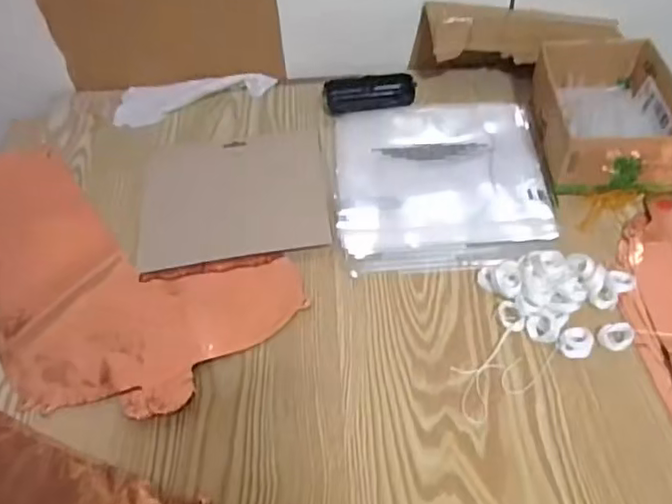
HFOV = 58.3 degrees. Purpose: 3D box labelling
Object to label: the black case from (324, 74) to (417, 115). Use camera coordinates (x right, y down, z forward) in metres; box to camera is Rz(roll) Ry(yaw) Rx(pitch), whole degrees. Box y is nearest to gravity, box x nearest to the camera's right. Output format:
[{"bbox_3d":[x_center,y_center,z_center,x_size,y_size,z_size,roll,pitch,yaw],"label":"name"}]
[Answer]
[{"bbox_3d":[0.041,-0.195,0.742,0.109,0.029,0.037,0,49,5],"label":"black case"}]

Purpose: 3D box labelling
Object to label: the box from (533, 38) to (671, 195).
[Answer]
[{"bbox_3d":[0.289,-0.147,0.644,0.134,0.066,0.195,4,49,8],"label":"box"}]

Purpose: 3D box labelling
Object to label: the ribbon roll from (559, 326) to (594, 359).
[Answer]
[{"bbox_3d":[0.199,0.075,0.498,0.025,0.011,0.027,-2,49,3],"label":"ribbon roll"}]

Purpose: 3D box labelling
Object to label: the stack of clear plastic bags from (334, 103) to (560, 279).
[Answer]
[{"bbox_3d":[0.107,-0.081,0.639,0.211,0.021,0.251,-2,45,5],"label":"stack of clear plastic bags"}]

